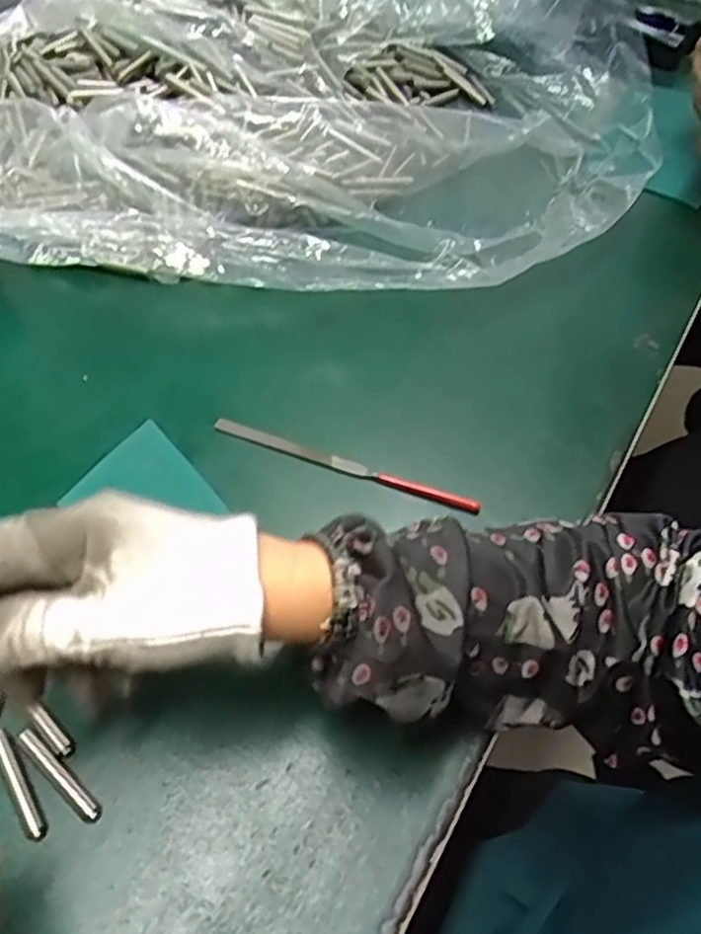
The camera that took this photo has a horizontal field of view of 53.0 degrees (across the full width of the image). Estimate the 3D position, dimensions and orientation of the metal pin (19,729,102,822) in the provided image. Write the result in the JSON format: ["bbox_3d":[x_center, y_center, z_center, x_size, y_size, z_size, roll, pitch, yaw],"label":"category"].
[{"bbox_3d":[-0.122,0.129,0.296,0.048,0.007,0.007,37,61,20],"label":"metal pin"}]

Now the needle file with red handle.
[{"bbox_3d":[-0.004,-0.001,0.396,0.155,0.009,0.008,18,56,8],"label":"needle file with red handle"}]

